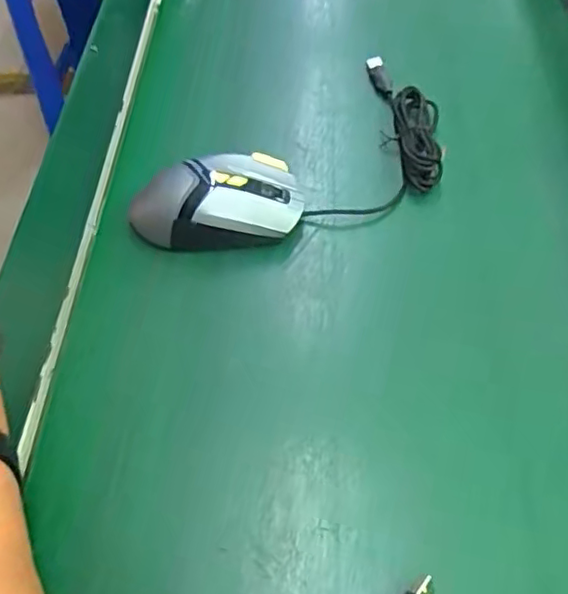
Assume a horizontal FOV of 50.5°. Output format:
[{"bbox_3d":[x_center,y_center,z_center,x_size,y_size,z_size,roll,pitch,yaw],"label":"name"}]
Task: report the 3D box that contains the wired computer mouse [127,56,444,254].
[{"bbox_3d":[0.020,-0.103,0.446,0.263,0.044,0.132,-35,62,-19],"label":"wired computer mouse"}]

